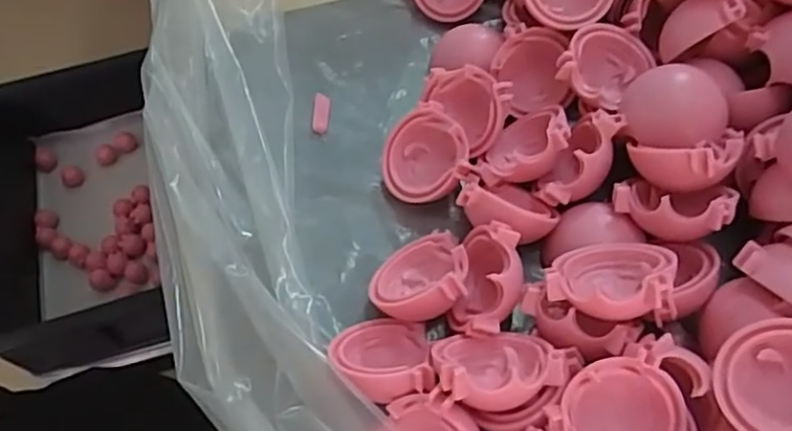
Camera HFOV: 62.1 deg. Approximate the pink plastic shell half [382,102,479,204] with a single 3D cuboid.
[{"bbox_3d":[0.011,-0.018,0.210,0.028,0.016,0.029,-29,59,22],"label":"pink plastic shell half"}]

